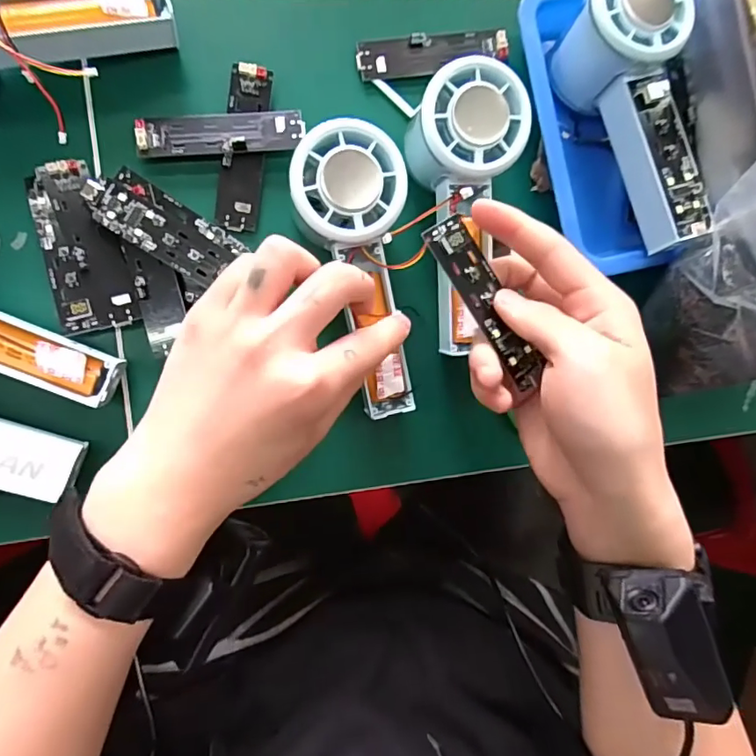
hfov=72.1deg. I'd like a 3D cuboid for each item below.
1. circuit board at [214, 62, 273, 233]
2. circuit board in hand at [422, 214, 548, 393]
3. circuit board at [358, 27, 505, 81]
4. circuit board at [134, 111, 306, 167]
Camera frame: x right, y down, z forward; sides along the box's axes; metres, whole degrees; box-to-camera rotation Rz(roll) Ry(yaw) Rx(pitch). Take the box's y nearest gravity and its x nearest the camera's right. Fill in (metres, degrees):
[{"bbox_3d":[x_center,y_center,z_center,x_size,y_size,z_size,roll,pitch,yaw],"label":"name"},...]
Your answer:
[{"bbox_3d":[-0.077,-0.131,0.298,0.024,0.010,0.091,7,88,-9],"label":"circuit board"},{"bbox_3d":[0.054,-0.037,0.253,0.023,0.010,0.086,-31,94,-8],"label":"circuit board in hand"},{"bbox_3d":[0.034,-0.198,0.316,0.091,0.009,0.027,-9,91,-9],"label":"circuit board"},{"bbox_3d":[-0.088,-0.137,0.295,0.091,0.008,0.026,-9,91,-9],"label":"circuit board"}]

